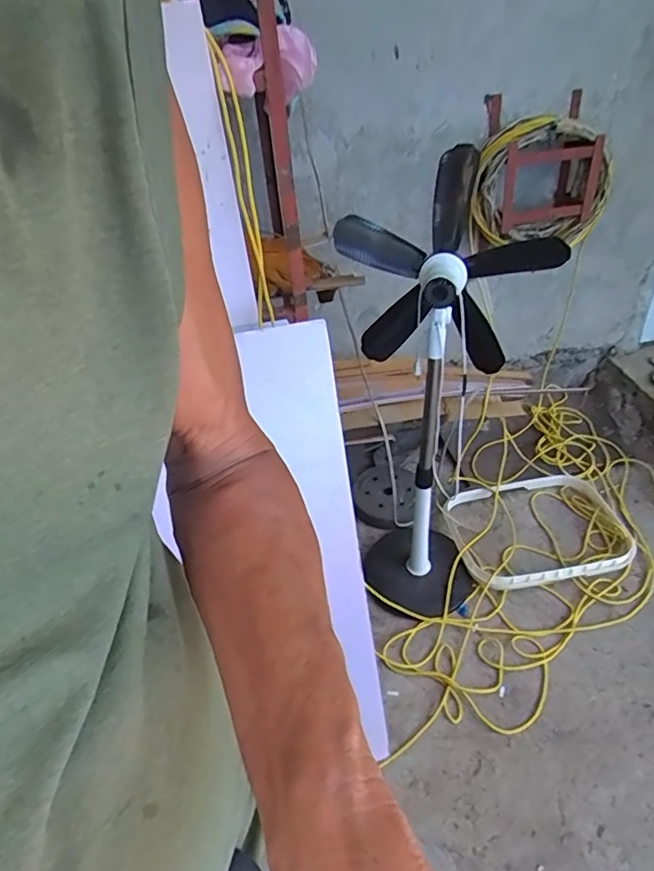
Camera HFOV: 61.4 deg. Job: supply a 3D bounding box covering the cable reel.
[{"bbox_3d":[0.502,-0.621,1.333,0.299,0.283,0.240,0,39,9],"label":"cable reel"}]

